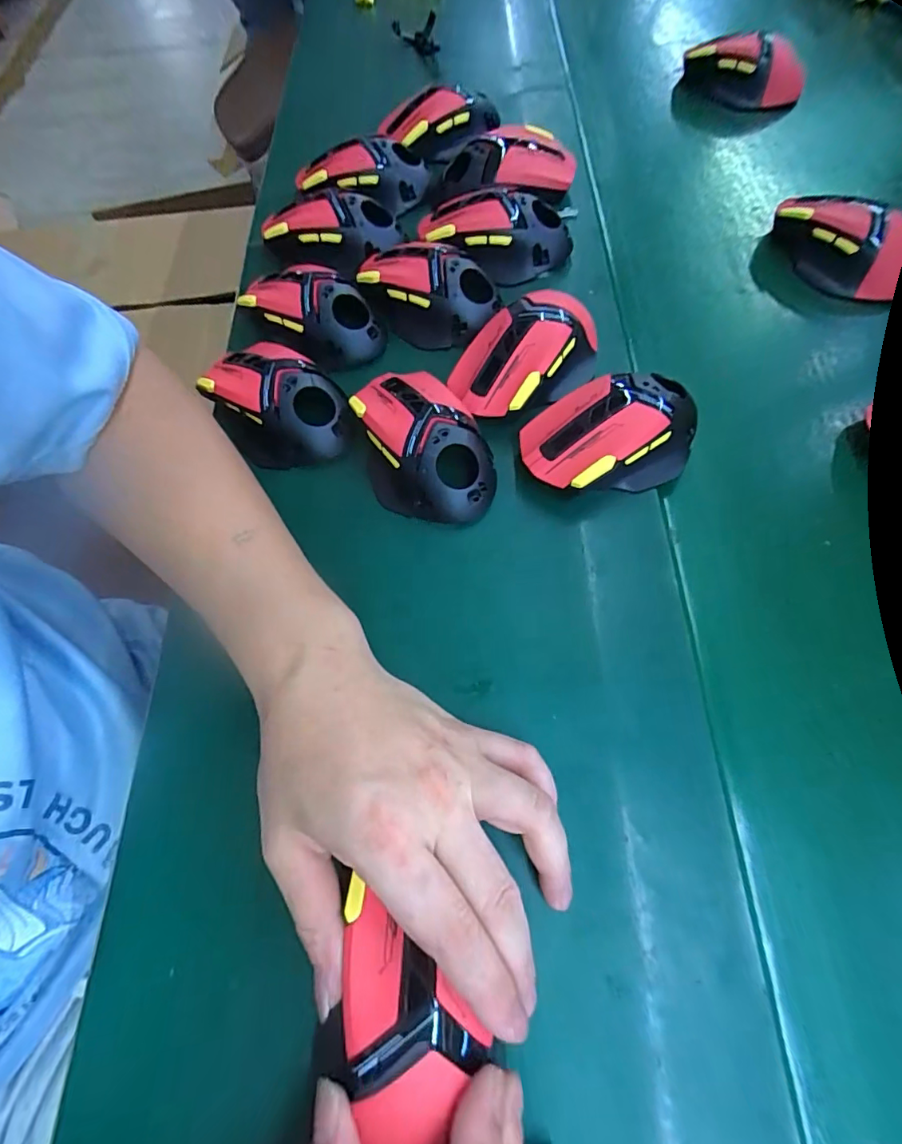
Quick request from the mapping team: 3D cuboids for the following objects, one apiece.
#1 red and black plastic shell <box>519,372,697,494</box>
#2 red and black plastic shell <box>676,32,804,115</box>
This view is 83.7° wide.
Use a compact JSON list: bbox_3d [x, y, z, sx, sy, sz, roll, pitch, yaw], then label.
[{"bbox_3d":[0.098,-0.087,0.310,0.113,0.038,0.070,-14,65,-3],"label":"red and black plastic shell"},{"bbox_3d":[0.294,-0.502,0.507,0.116,0.046,0.063,23,69,13],"label":"red and black plastic shell"}]

